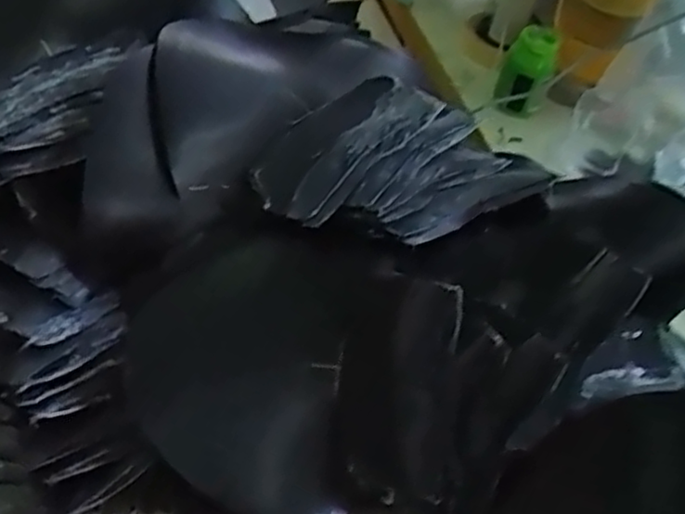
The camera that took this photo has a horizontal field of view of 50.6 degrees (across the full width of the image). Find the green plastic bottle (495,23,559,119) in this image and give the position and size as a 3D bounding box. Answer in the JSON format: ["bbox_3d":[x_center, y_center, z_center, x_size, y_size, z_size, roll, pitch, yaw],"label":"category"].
[{"bbox_3d":[0.174,-0.175,0.686,0.045,0.080,0.053,18,47,7],"label":"green plastic bottle"}]

